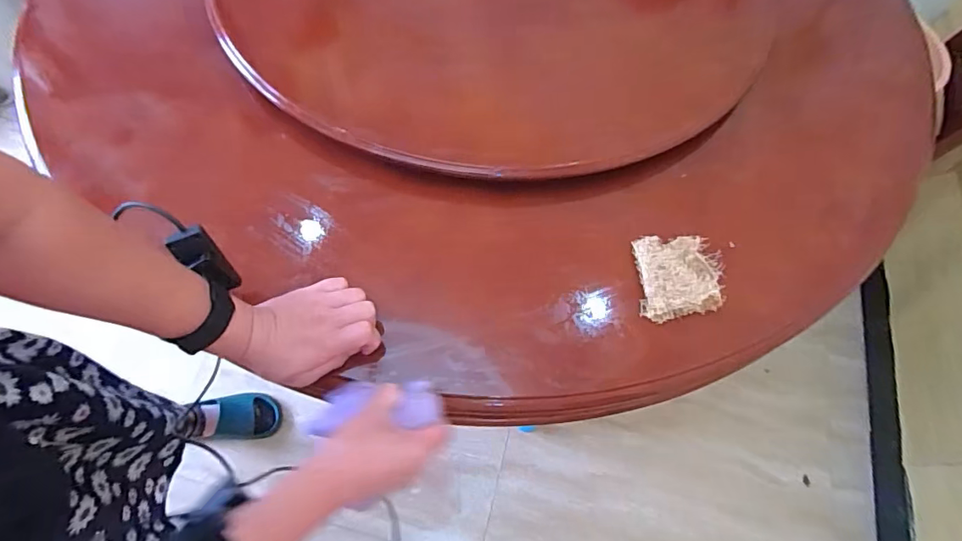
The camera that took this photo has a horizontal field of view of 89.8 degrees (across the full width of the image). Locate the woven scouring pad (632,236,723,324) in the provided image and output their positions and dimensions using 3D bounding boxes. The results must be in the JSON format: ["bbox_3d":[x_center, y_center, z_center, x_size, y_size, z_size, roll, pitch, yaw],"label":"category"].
[{"bbox_3d":[0.215,0.008,0.526,0.086,0.030,0.091,-1,65,-2],"label":"woven scouring pad"}]

